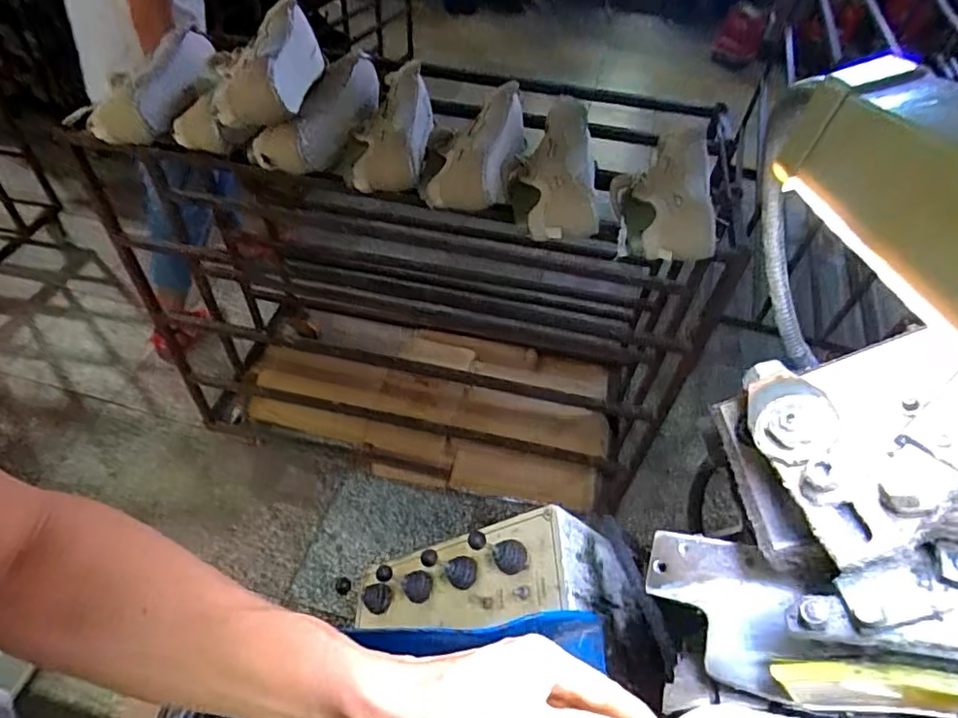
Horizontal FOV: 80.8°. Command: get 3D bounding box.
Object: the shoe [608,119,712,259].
[{"bbox_3d":[0.280,-0.275,0.872,0.133,0.116,0.303,8,48,1],"label":"shoe"}]

